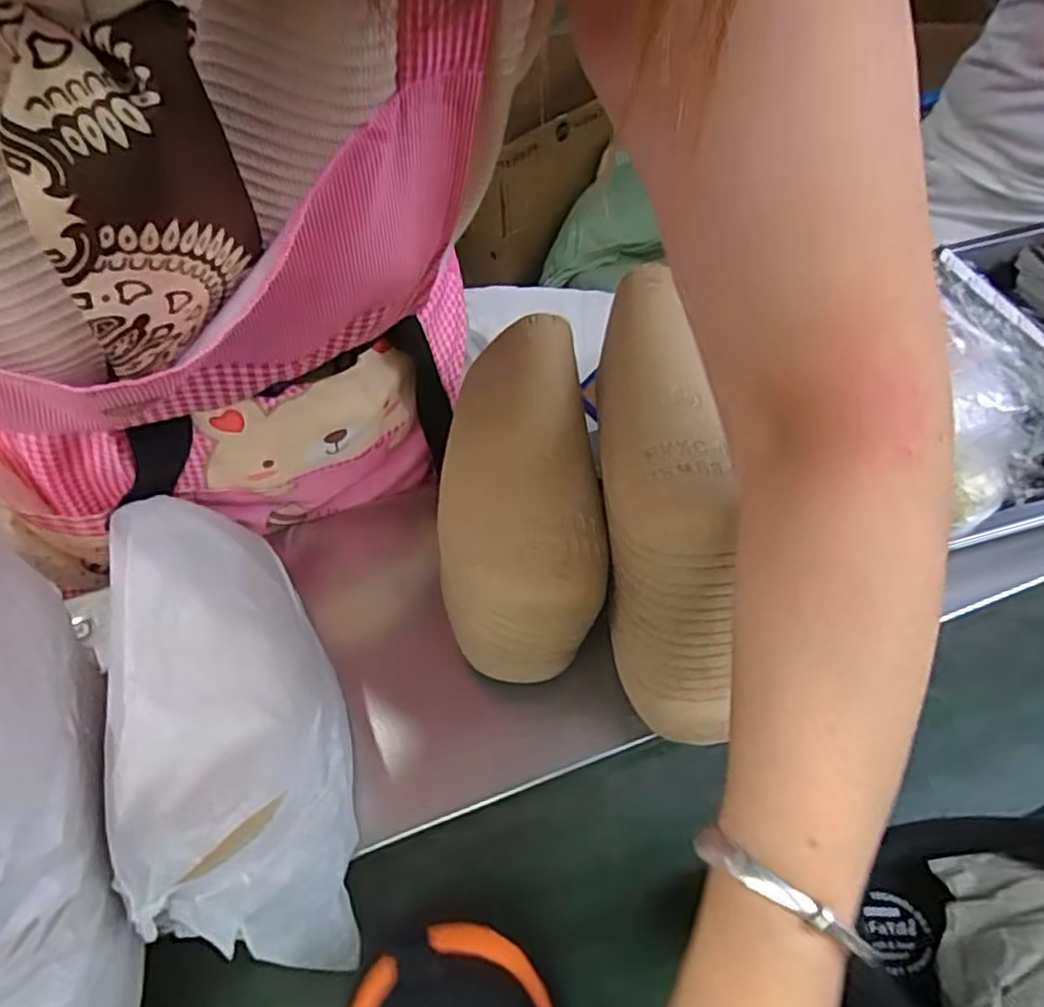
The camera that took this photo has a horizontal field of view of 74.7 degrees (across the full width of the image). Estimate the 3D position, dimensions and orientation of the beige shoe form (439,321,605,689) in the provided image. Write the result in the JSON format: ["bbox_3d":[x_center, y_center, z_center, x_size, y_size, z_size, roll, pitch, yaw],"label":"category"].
[{"bbox_3d":[-0.001,0.002,0.413,0.117,0.065,0.200,-19,68,16],"label":"beige shoe form"}]

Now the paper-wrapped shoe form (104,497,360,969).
[{"bbox_3d":[-0.156,0.112,0.361,0.098,0.082,0.249,-19,70,-12],"label":"paper-wrapped shoe form"}]

